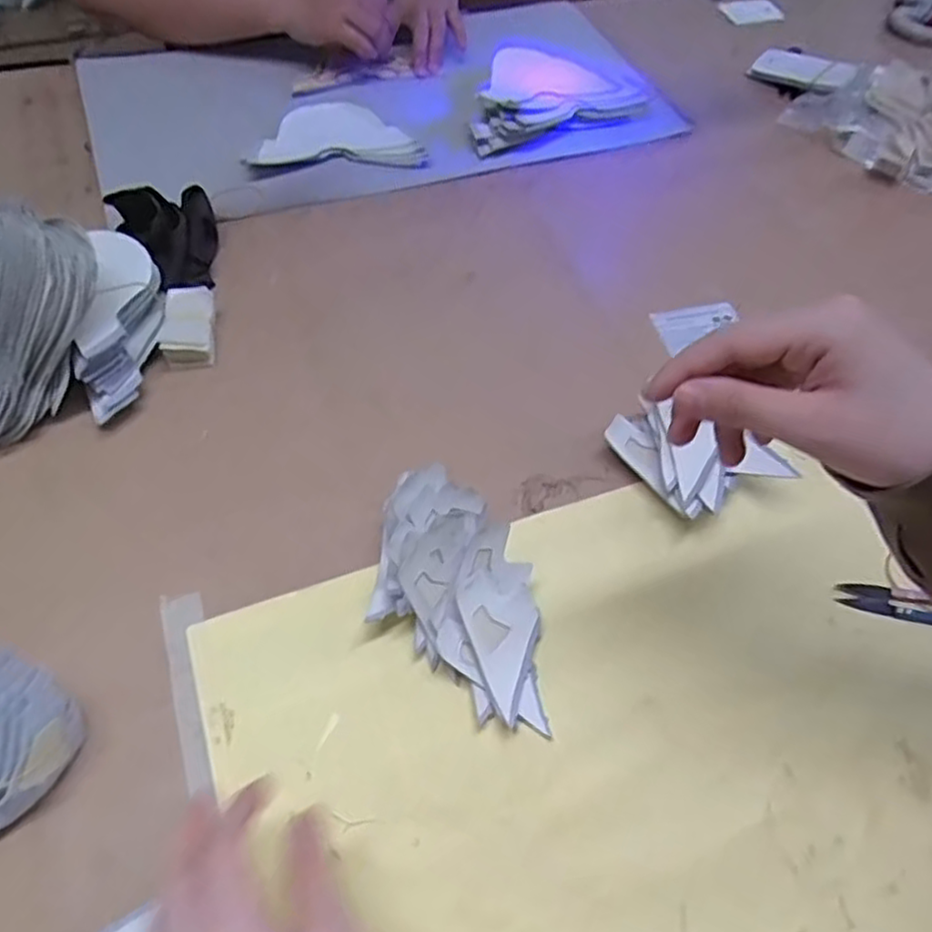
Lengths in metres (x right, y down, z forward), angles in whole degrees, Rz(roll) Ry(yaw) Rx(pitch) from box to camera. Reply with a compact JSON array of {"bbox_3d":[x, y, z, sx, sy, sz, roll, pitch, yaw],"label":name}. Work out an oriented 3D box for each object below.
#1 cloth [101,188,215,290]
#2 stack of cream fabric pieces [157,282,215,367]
[{"bbox_3d":[-0.228,-0.182,0.577,0.073,0.058,0.084,-28,63,-21],"label":"cloth"},{"bbox_3d":[-0.206,-0.105,0.542,0.036,0.030,0.059,-7,57,-9],"label":"stack of cream fabric pieces"}]

